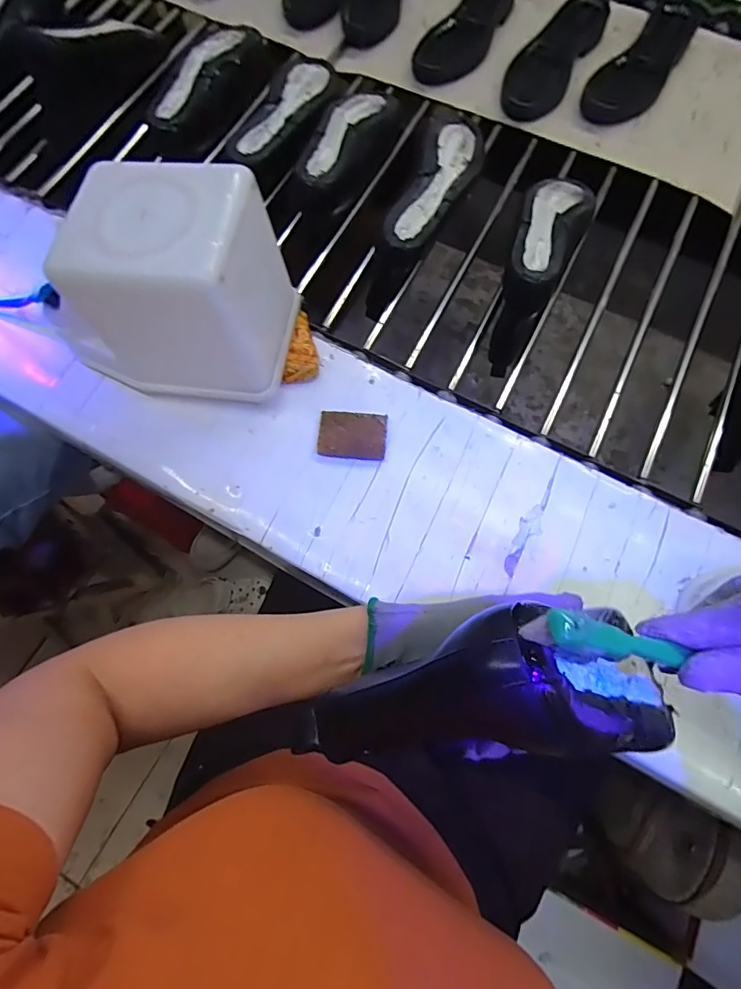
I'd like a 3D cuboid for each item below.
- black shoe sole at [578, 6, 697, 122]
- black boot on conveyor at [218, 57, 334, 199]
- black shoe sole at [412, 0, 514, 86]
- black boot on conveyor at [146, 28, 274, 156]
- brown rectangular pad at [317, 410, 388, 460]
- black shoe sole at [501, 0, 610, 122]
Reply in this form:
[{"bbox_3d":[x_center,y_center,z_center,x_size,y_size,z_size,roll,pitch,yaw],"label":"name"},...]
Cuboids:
[{"bbox_3d":[0.407,-0.637,0.734,0.085,0.027,0.245,39,77,12],"label":"black shoe sole"},{"bbox_3d":[-0.112,-0.505,0.682,0.090,0.071,0.238,19,73,7],"label":"black boot on conveyor"},{"bbox_3d":[0.147,-0.728,0.771,0.096,0.028,0.239,27,75,9],"label":"black shoe sole"},{"bbox_3d":[-0.220,-0.584,0.712,0.095,0.071,0.246,21,73,8],"label":"black boot on conveyor"},{"bbox_3d":[-0.019,-0.061,0.518,0.068,0.013,0.049,5,72,2],"label":"brown rectangular pad"},{"bbox_3d":[0.273,-0.654,0.743,0.088,0.023,0.254,31,76,10],"label":"black shoe sole"}]

